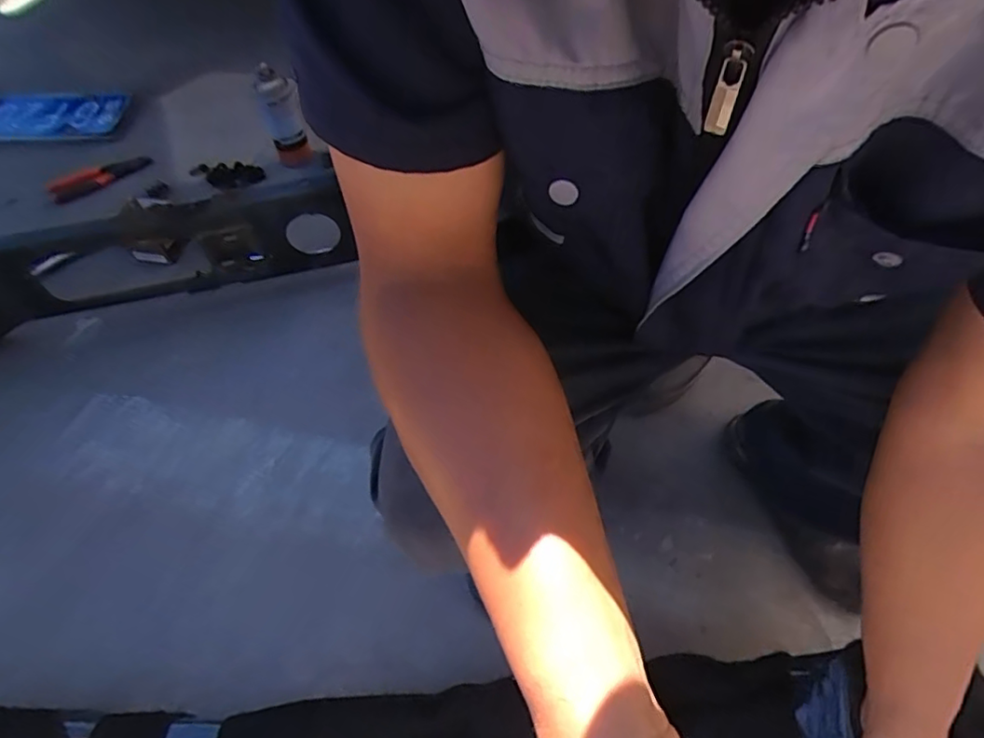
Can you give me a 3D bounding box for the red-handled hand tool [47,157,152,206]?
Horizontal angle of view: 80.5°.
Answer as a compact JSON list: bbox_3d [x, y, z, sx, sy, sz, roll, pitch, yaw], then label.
[{"bbox_3d":[-0.747,-0.368,1.108,0.187,0.032,0.046,-36,62,-20],"label":"red-handled hand tool"}]

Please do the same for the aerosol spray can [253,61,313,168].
[{"bbox_3d":[-0.391,-0.470,1.077,0.070,0.169,0.063,-16,58,-7],"label":"aerosol spray can"}]

